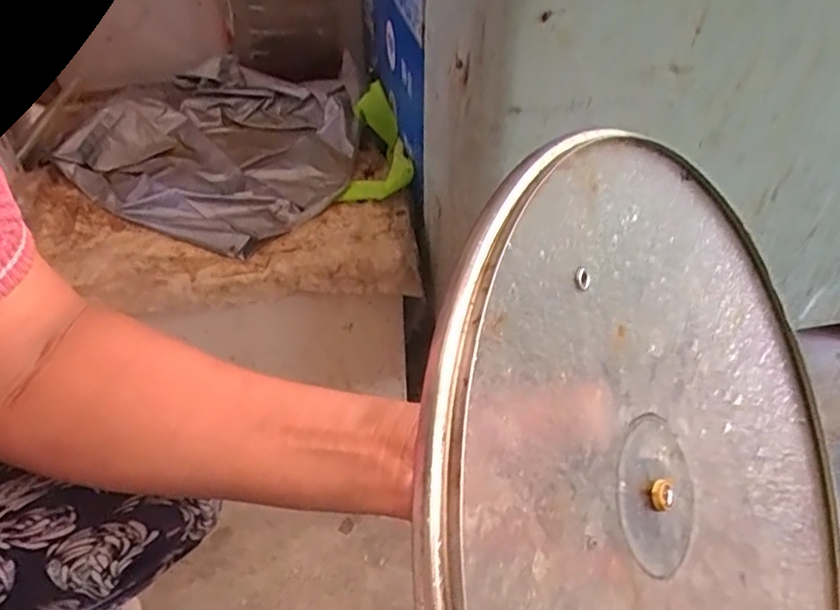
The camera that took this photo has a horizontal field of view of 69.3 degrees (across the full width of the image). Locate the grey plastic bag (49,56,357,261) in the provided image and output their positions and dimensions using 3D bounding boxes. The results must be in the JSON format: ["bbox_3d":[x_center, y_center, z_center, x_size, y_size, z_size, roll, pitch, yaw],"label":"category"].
[{"bbox_3d":[-0.200,-0.166,0.629,0.278,0.040,0.257,22,48,23],"label":"grey plastic bag"}]

